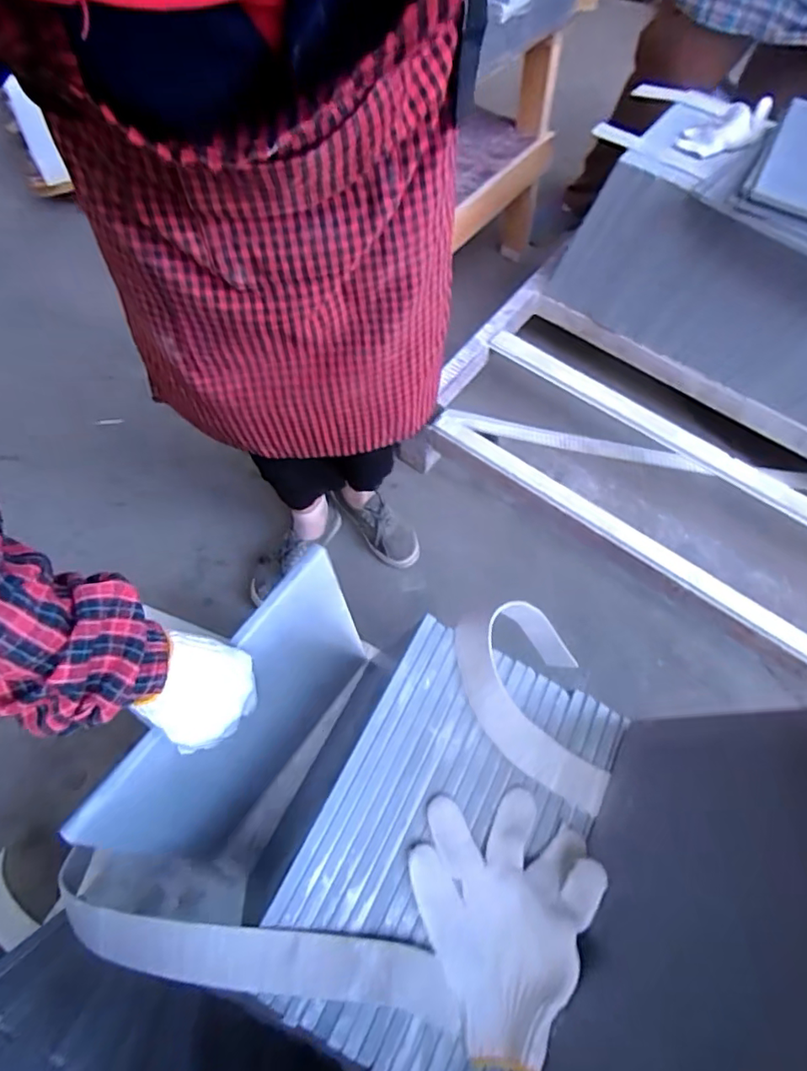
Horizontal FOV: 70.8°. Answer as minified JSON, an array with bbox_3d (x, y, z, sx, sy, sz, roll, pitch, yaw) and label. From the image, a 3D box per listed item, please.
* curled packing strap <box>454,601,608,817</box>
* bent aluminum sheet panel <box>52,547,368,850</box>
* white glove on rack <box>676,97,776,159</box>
[{"bbox_3d":[0.106,0.140,0.472,0.096,0.048,0.175,-12,63,-9],"label":"curled packing strap"},{"bbox_3d":[-0.164,0.203,0.616,0.013,0.305,0.316,34,67,25],"label":"bent aluminum sheet panel"},{"bbox_3d":[0.569,-0.717,0.995,0.168,0.046,0.086,-24,65,0],"label":"white glove on rack"}]

